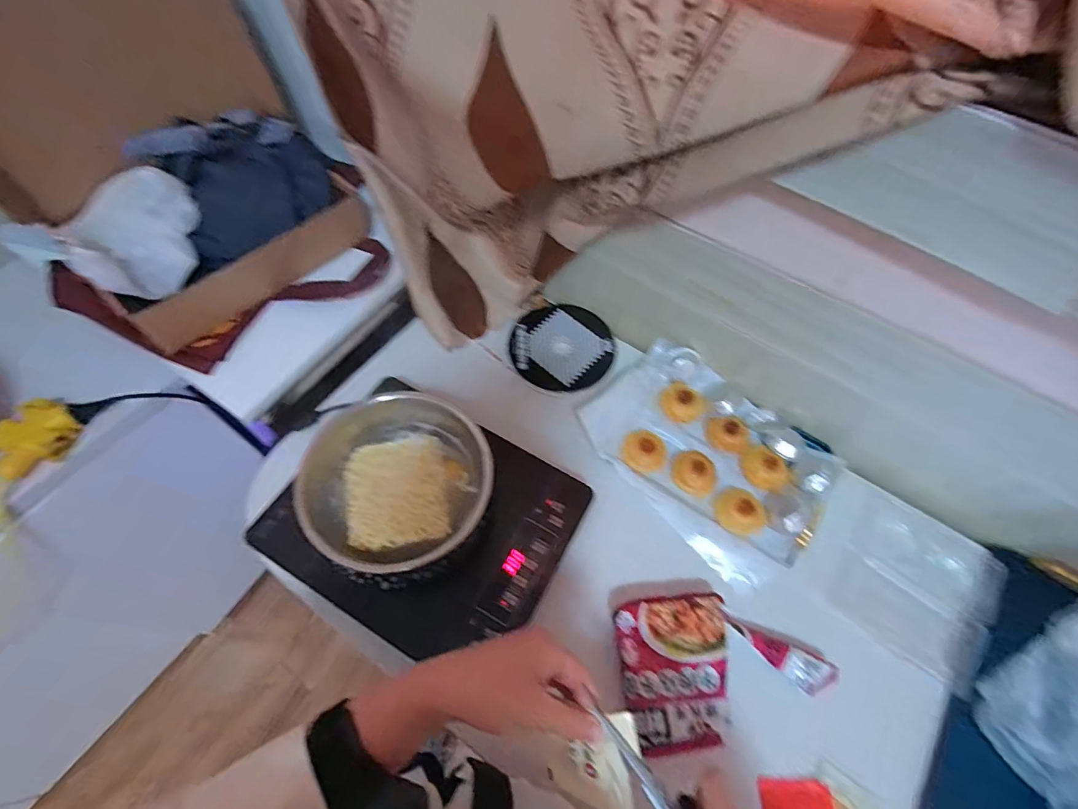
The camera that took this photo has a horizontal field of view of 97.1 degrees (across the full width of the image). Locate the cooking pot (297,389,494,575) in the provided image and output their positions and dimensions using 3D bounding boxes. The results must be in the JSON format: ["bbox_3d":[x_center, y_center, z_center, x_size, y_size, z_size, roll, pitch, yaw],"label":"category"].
[{"bbox_3d":[-0.157,0.091,0.570,0.202,0.080,0.202,2,61,-3],"label":"cooking pot"}]

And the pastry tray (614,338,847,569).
[{"bbox_3d":[0.268,0.061,0.710,0.314,0.045,0.219,30,63,12],"label":"pastry tray"}]

